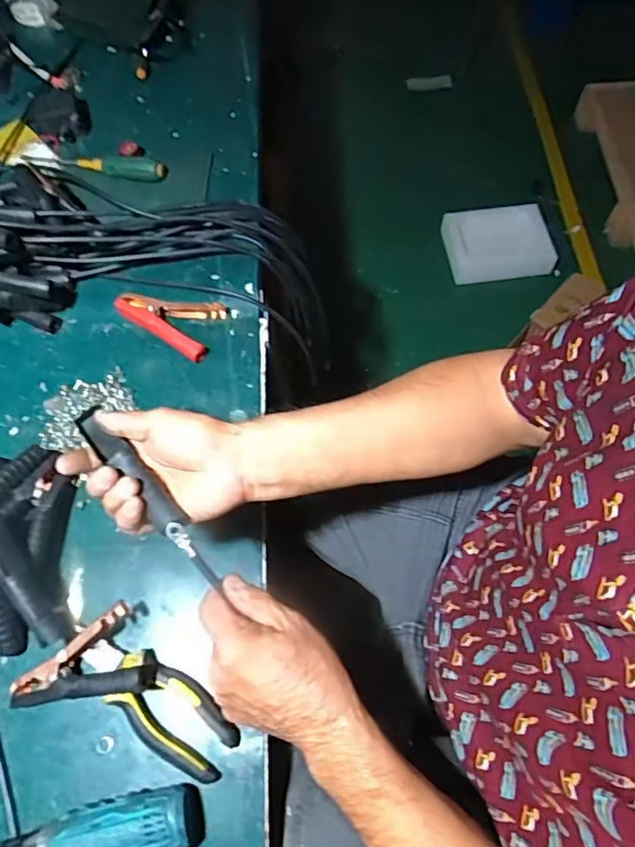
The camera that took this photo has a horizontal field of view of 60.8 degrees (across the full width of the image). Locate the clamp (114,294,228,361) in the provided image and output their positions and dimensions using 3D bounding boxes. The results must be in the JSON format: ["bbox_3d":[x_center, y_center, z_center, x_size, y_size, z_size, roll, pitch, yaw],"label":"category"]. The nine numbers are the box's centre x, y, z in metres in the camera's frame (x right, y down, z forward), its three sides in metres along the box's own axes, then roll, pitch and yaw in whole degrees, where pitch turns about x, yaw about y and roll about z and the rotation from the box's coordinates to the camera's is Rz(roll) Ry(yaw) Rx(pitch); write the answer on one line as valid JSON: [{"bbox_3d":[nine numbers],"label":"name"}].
[{"bbox_3d":[-0.182,-0.147,0.706,0.134,0.022,0.088,32,70,15],"label":"clamp"}]

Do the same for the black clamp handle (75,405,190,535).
[{"bbox_3d":[-0.158,0.034,0.446,0.025,0.022,0.144,-42,61,-17],"label":"black clamp handle"}]

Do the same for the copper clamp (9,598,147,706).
[{"bbox_3d":[-0.234,0.236,0.533,0.129,0.050,0.082,-15,66,-6],"label":"copper clamp"}]

